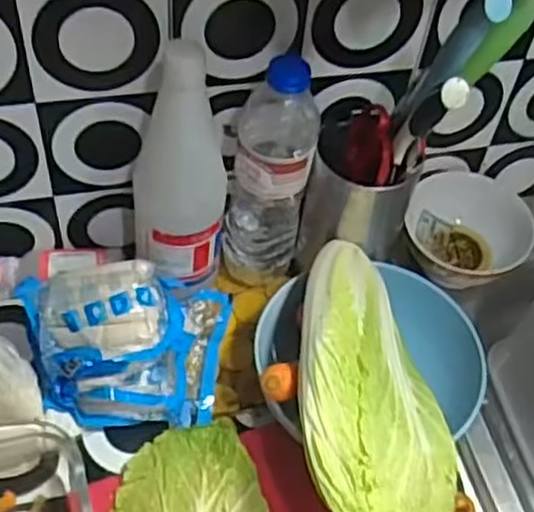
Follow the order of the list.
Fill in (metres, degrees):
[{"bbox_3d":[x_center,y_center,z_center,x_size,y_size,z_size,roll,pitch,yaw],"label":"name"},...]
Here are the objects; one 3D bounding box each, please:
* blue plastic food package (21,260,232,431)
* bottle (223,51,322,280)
[{"bbox_3d":[-0.111,0.064,0.601,0.154,0.081,0.105,2,52,-5],"label":"blue plastic food package"},{"bbox_3d":[0.002,-0.065,0.626,0.063,0.223,0.065,7,52,-1],"label":"bottle"}]

